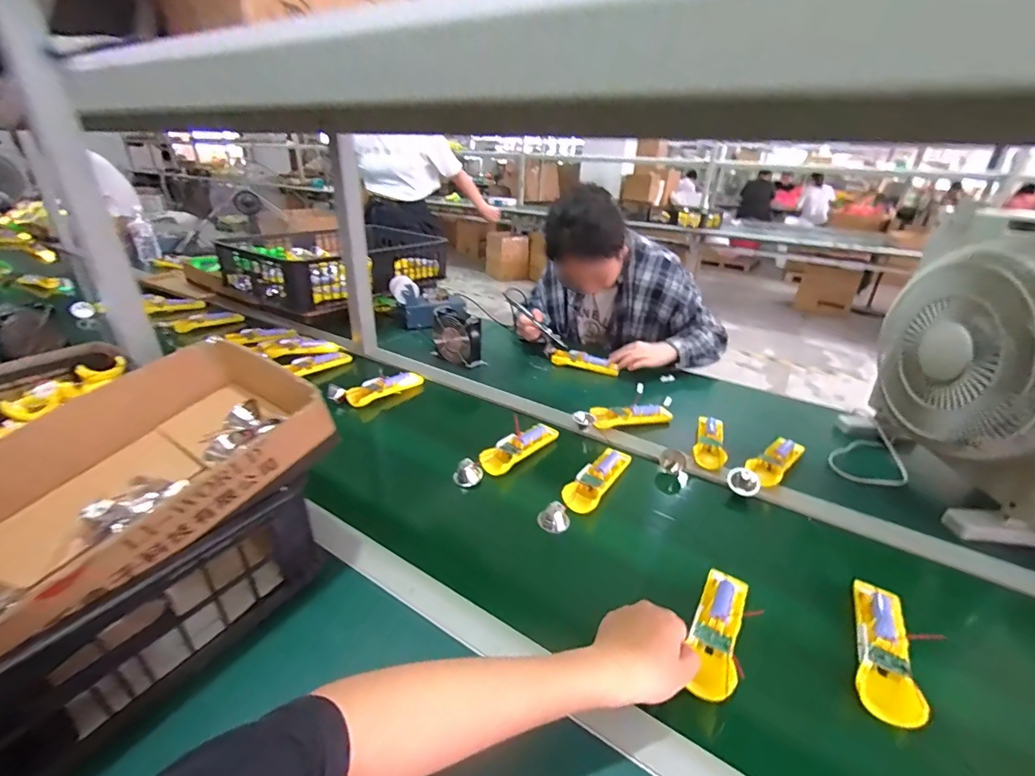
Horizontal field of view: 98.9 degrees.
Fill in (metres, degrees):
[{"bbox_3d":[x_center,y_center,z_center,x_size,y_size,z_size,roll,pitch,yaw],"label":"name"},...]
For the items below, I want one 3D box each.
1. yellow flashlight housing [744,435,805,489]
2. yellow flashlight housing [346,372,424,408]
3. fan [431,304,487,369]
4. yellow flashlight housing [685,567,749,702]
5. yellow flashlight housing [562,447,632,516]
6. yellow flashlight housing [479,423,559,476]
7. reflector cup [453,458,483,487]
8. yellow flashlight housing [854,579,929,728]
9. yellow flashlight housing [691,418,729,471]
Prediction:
[{"bbox_3d":[0.433,0.125,0.749,0.052,0.026,0.167,27,37,37],"label":"yellow flashlight housing"},{"bbox_3d":[-0.277,-0.004,0.930,0.040,0.036,0.169,25,36,36],"label":"yellow flashlight housing"},{"bbox_3d":[-0.145,-0.120,1.060,0.124,0.119,0.054,21,34,31],"label":"fan"},{"bbox_3d":[0.213,0.251,0.469,0.048,0.024,0.158,16,28,24],"label":"yellow flashlight housing"},{"bbox_3d":[0.127,0.139,0.699,0.051,0.023,0.166,19,33,28],"label":"yellow flashlight housing"},{"bbox_3d":[0.005,0.100,0.761,0.049,0.026,0.160,22,34,32],"label":"yellow flashlight housing"},{"bbox_3d":[-0.077,0.133,0.696,0.044,0.039,0.026,-3,29,-9],"label":"reflector cup"},{"bbox_3d":[0.392,0.271,0.472,0.050,0.024,0.165,20,33,29],"label":"yellow flashlight housing"},{"bbox_3d":[0.348,0.097,0.794,0.053,0.030,0.157,15,31,22],"label":"yellow flashlight housing"}]

